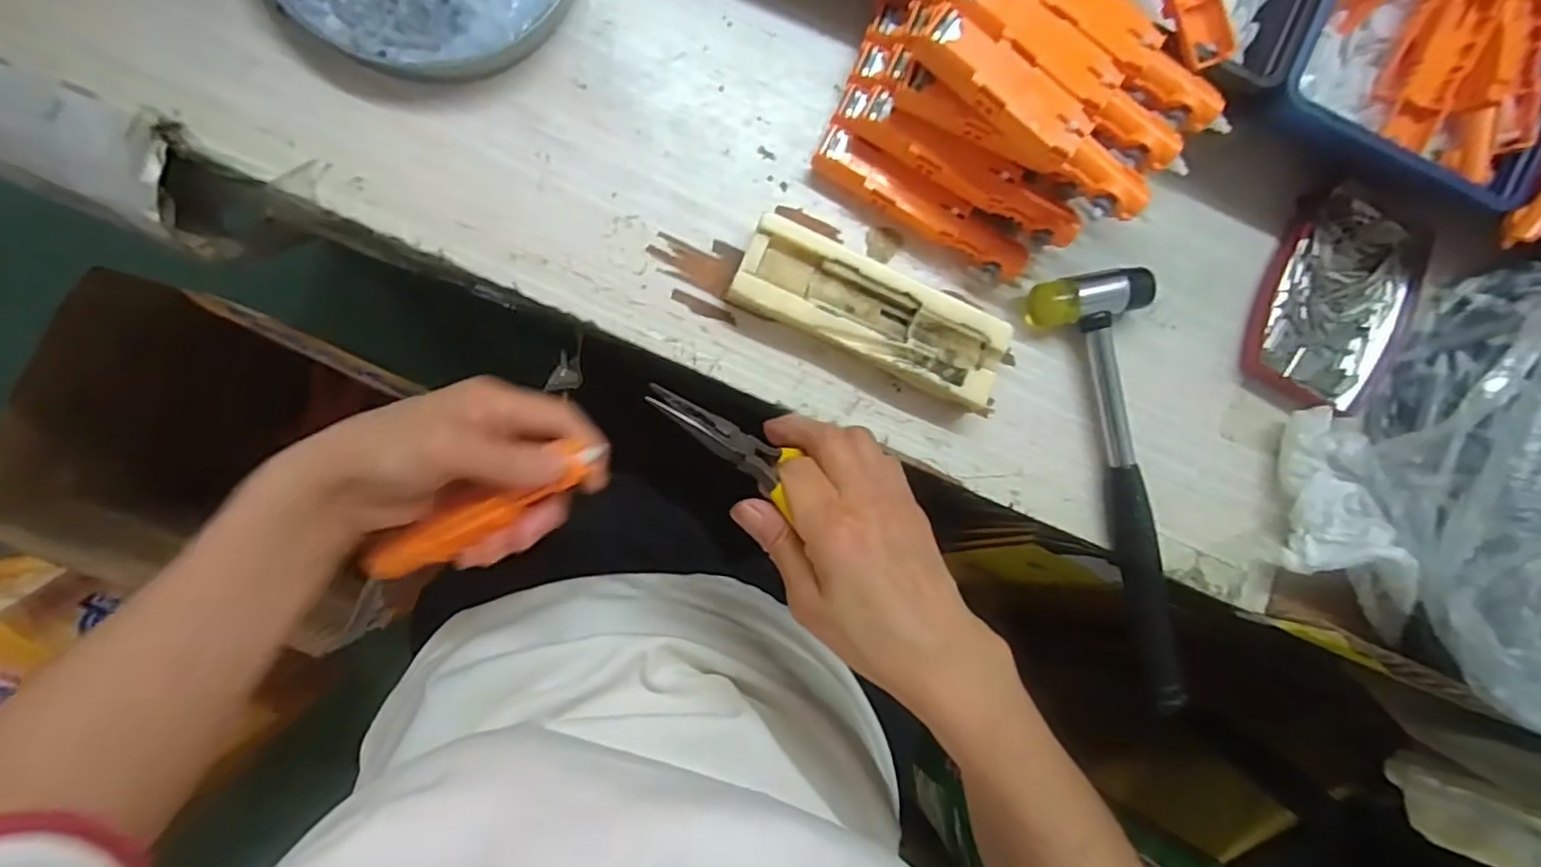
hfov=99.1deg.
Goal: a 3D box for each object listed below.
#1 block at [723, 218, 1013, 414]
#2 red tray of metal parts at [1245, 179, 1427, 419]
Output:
[{"bbox_3d":[0.050,-0.059,0.331,0.137,0.024,0.046,24,86,-7],"label":"block"},{"bbox_3d":[0.320,-0.075,0.371,0.087,0.016,0.130,23,86,-7],"label":"red tray of metal parts"}]

